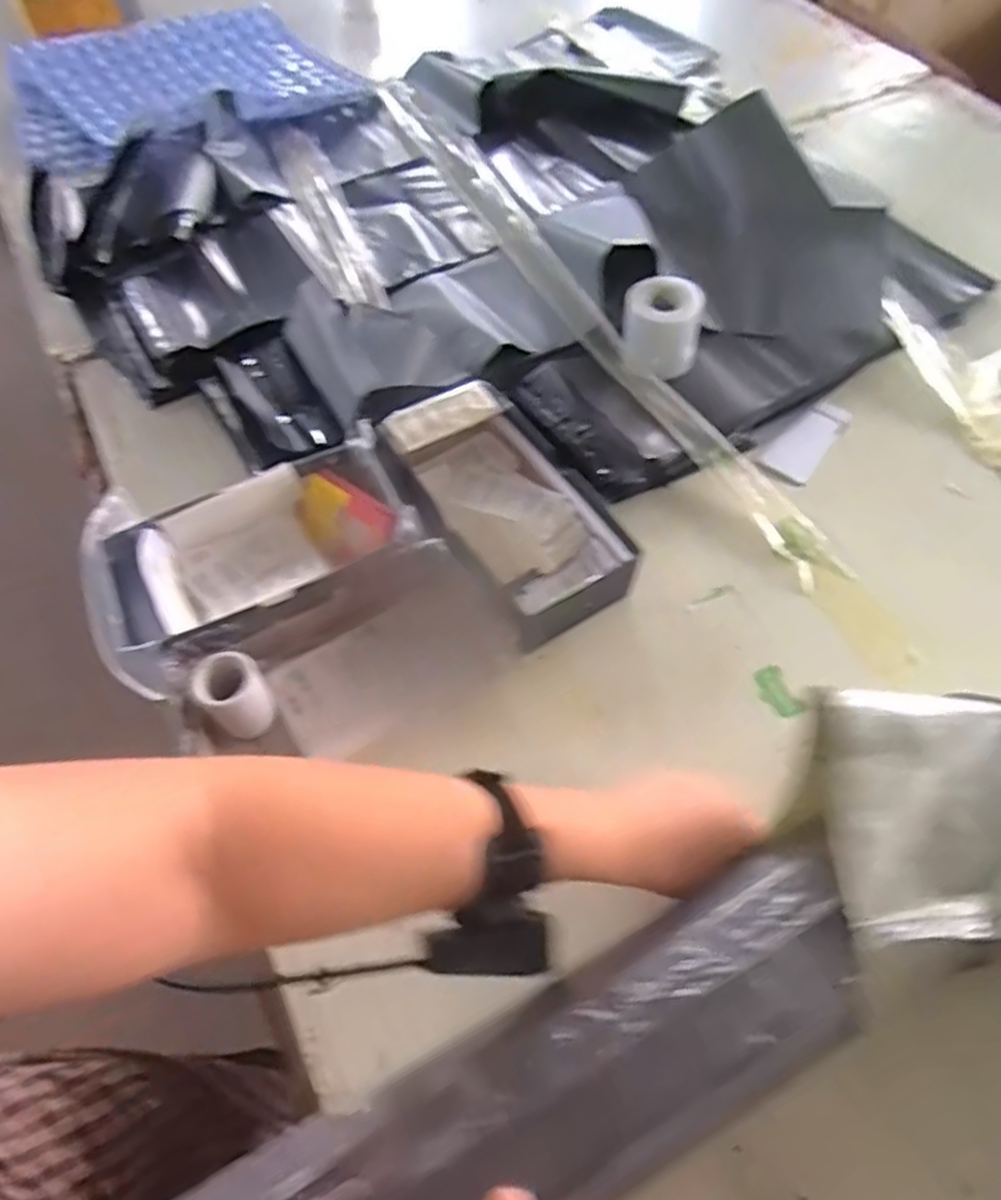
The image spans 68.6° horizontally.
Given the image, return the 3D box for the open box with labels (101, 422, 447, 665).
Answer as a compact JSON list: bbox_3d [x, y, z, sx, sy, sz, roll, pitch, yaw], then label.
[{"bbox_3d":[-0.179,-0.028,0.556,0.231,0.055,0.131,-25,62,-14],"label":"open box with labels"}]

